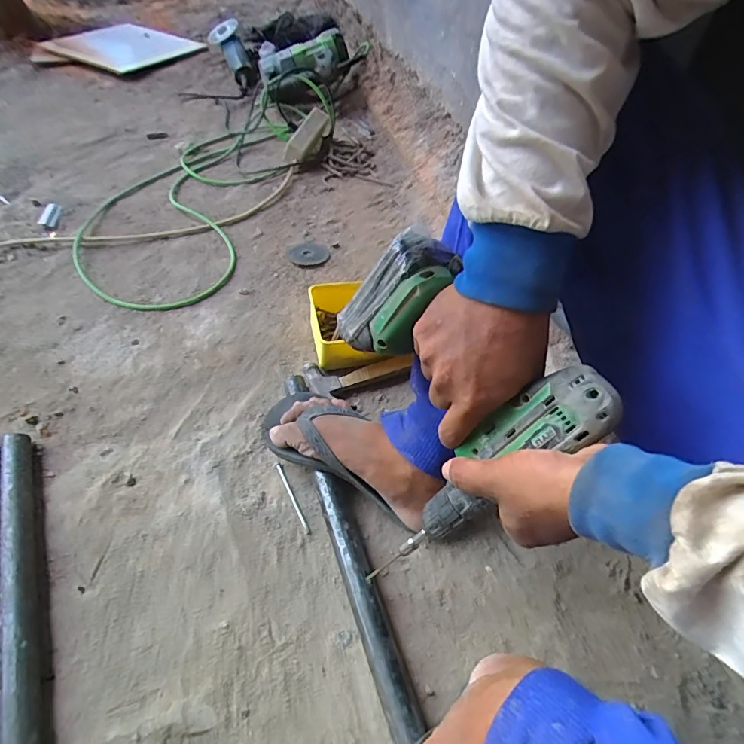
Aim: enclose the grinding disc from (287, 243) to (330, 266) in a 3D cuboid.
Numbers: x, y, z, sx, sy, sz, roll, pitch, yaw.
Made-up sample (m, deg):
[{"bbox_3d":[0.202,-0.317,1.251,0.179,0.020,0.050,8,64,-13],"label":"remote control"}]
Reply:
[{"bbox_3d":[-0.116,-0.219,0.834,0.071,0.005,0.071,1,51,-1],"label":"grinding disc"}]

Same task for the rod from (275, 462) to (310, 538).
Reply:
[{"bbox_3d":[-0.096,0.153,0.552,0.006,0.008,0.097,-21,55,-18],"label":"rod"}]

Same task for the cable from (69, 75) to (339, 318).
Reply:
[{"bbox_3d":[-0.328,-0.478,0.972,0.341,0.109,0.890,14,52,9],"label":"cable"}]

